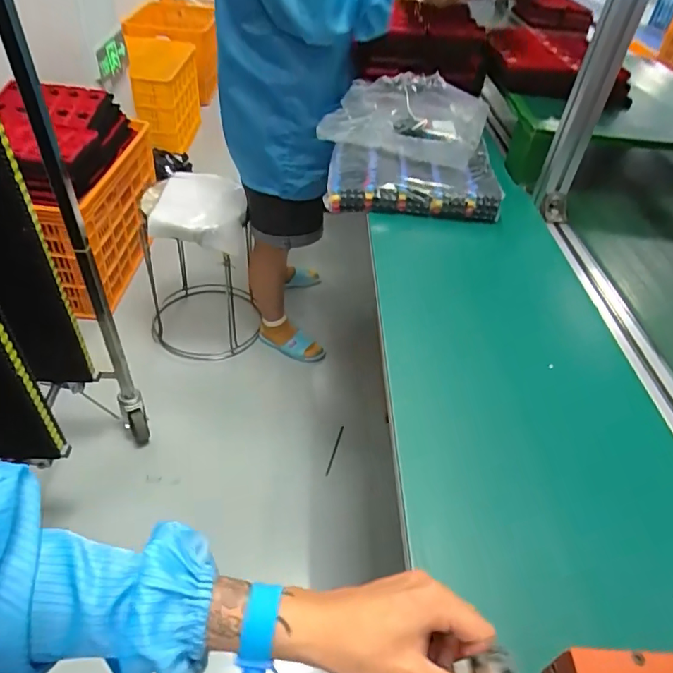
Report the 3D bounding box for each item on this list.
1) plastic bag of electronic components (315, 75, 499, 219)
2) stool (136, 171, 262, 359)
[{"bbox_3d":[0.131,-0.378,0.918,0.300,0.135,0.367,6,43,-1],"label":"plastic bag of electronic components"},{"bbox_3d":[-0.400,-0.203,1.452,0.319,0.473,0.313,-5,44,-12],"label":"stool"}]

